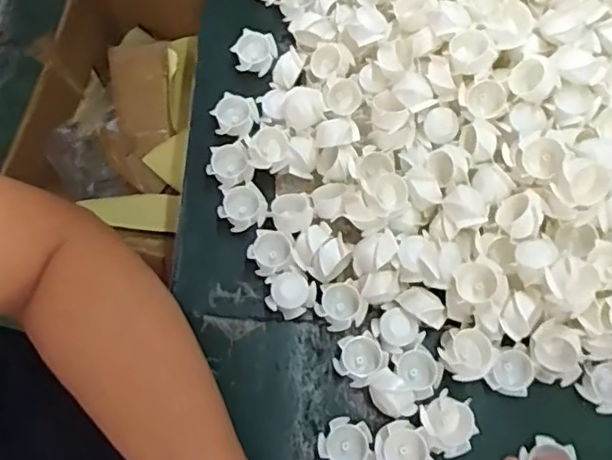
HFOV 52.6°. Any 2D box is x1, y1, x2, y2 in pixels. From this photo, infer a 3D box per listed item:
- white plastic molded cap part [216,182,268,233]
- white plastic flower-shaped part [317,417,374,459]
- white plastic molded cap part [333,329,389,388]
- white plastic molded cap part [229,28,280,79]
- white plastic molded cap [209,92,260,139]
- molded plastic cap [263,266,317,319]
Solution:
[{"bbox_3d":[-0.044,-0.015,0.421,0.032,0.014,0.031,1,69,-2],"label":"white plastic molded cap part"},{"bbox_3d":[0.024,0.129,0.370,0.031,0.017,0.032,-17,71,-9],"label":"white plastic flower-shaped part"},{"bbox_3d":[0.033,0.079,0.386,0.029,0.018,0.030,1,69,-2],"label":"white plastic molded cap part"},{"bbox_3d":[-0.038,-0.133,0.466,0.033,0.019,0.029,17,69,4],"label":"white plastic molded cap part"},{"bbox_3d":[-0.051,-0.081,0.446,0.033,0.016,0.030,1,69,-2],"label":"white plastic molded cap"},{"bbox_3d":[-0.010,0.042,0.402,0.032,0.012,0.030,1,69,-2],"label":"molded plastic cap"}]

